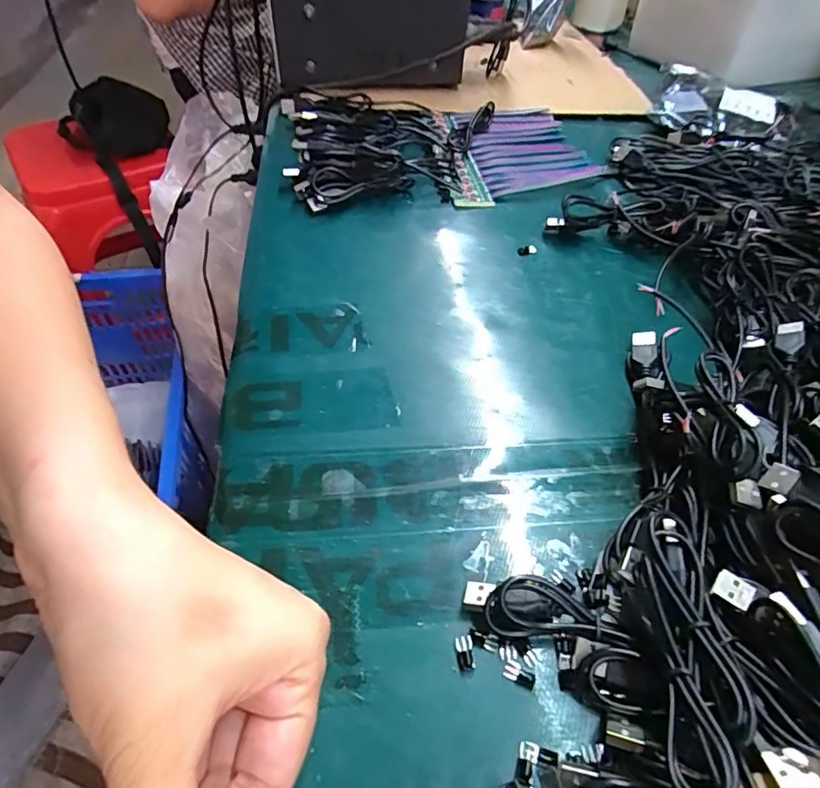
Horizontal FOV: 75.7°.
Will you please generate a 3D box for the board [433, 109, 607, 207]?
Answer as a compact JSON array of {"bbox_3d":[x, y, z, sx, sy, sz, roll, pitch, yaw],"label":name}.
[{"bbox_3d":[0.088,-0.212,0.458,0.123,0.008,0.145,-7,49,-8],"label":"board"}]

